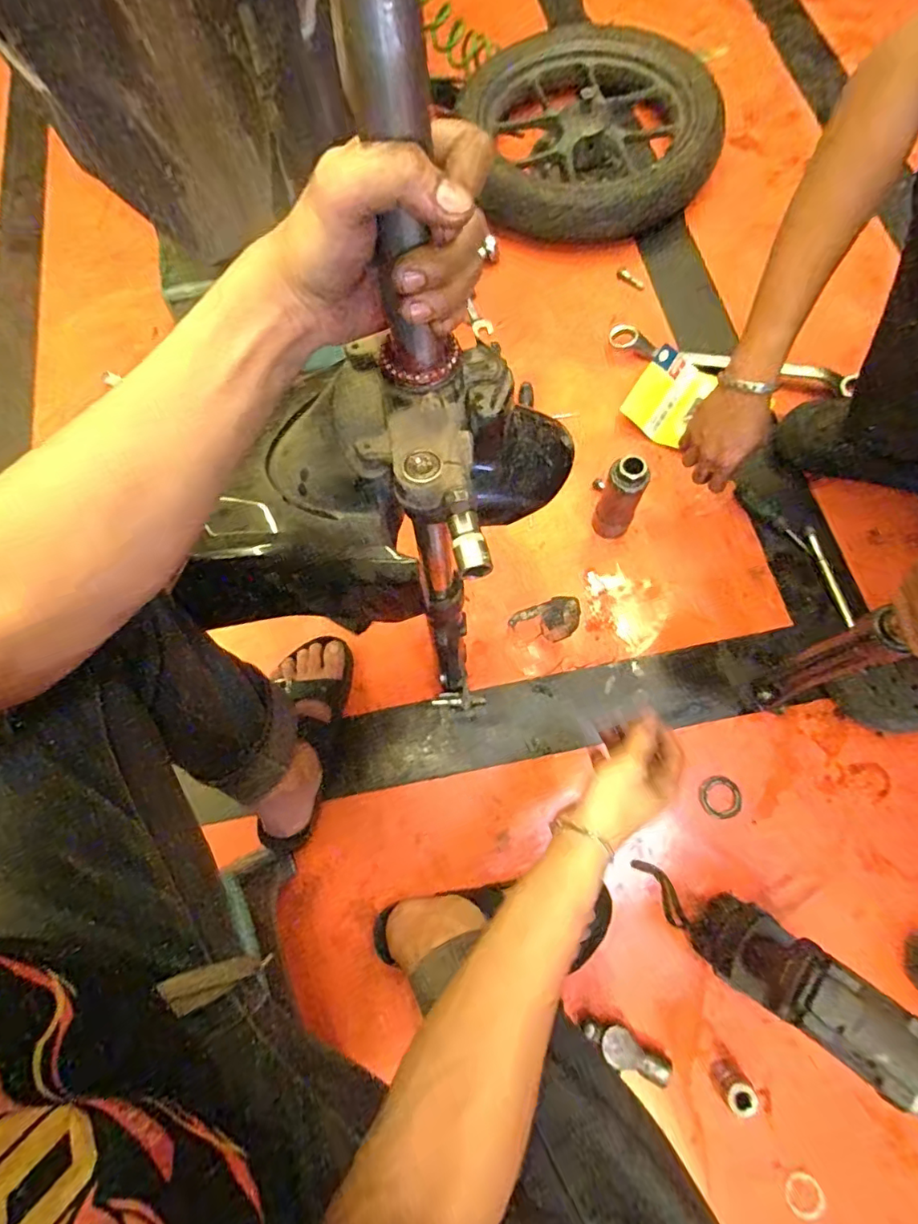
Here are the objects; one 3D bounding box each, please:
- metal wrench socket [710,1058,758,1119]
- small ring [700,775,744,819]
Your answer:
[{"bbox_3d":[0.293,0.506,0.570,0.034,0.055,0.028,-43,73,-9],"label":"metal wrench socket"},{"bbox_3d":[0.329,0.233,0.670,0.050,0.014,0.051,-2,72,5],"label":"small ring"}]

